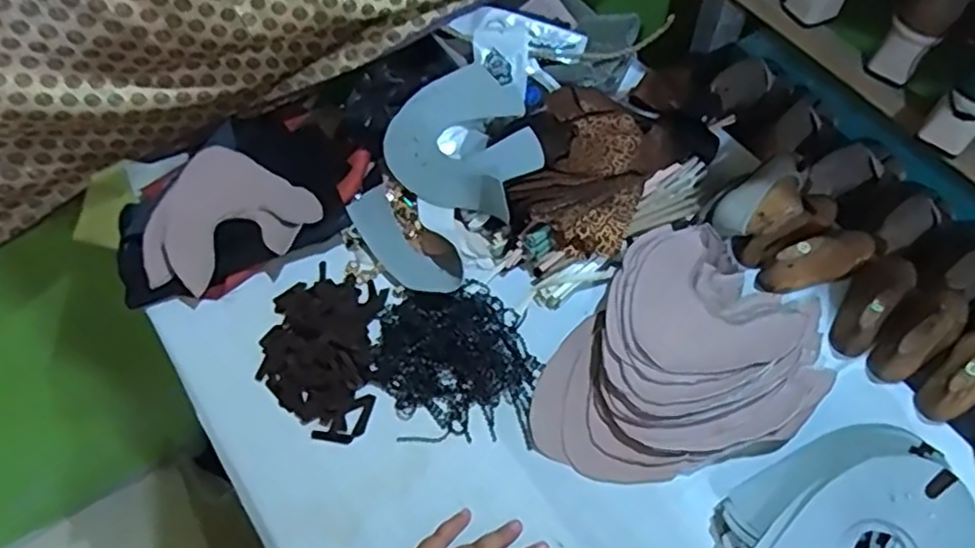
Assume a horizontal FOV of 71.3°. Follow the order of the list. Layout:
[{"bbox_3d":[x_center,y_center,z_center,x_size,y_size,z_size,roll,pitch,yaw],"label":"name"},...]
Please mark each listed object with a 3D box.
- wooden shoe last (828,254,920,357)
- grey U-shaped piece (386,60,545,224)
[{"bbox_3d":[0.402,0.022,0.704,0.051,0.049,0.129,39,67,21],"label":"wooden shoe last"},{"bbox_3d":[-0.007,-0.152,0.783,0.156,0.067,0.176,30,64,18],"label":"grey U-shaped piece"}]

